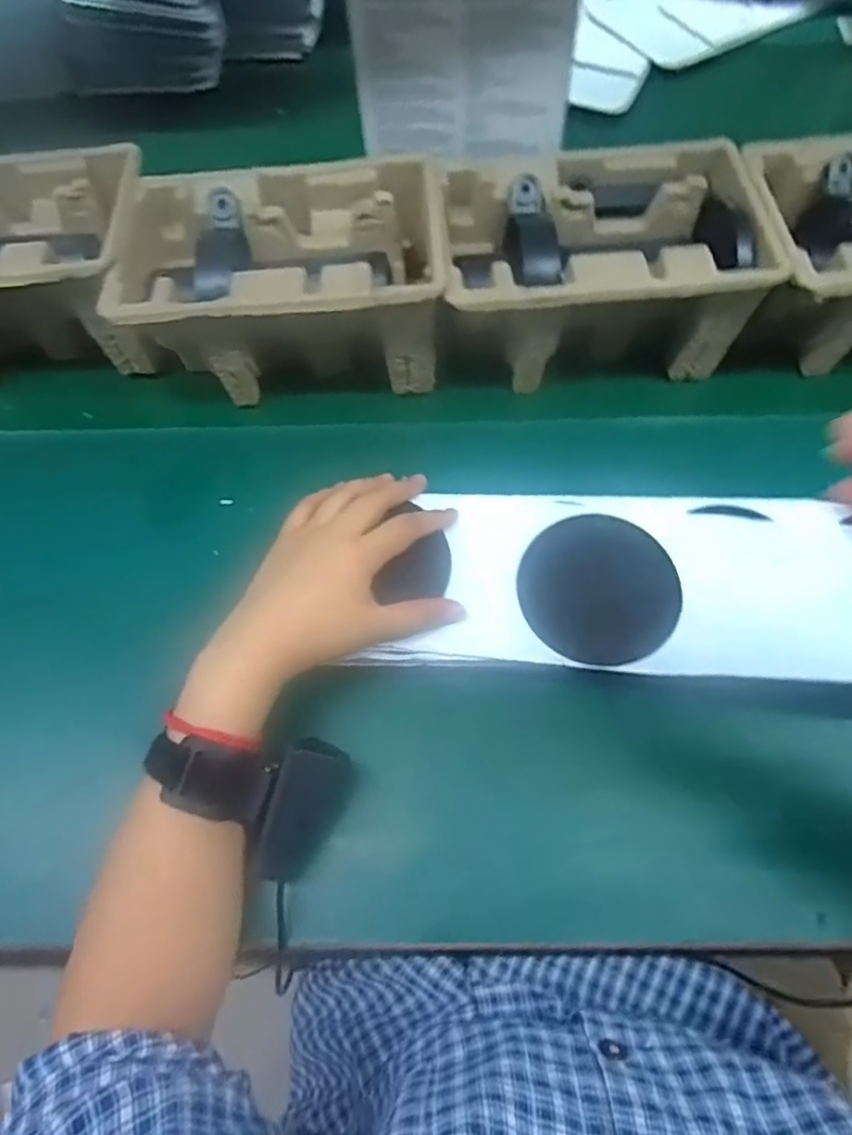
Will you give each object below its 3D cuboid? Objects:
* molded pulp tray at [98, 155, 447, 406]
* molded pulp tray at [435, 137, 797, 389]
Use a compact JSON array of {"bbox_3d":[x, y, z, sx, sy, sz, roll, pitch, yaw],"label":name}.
[{"bbox_3d":[-0.103,-0.215,0.482,0.221,0.101,0.147,-2,67,-3],"label":"molded pulp tray"},{"bbox_3d":[0.120,-0.222,0.480,0.228,0.098,0.143,-4,67,-4],"label":"molded pulp tray"}]

